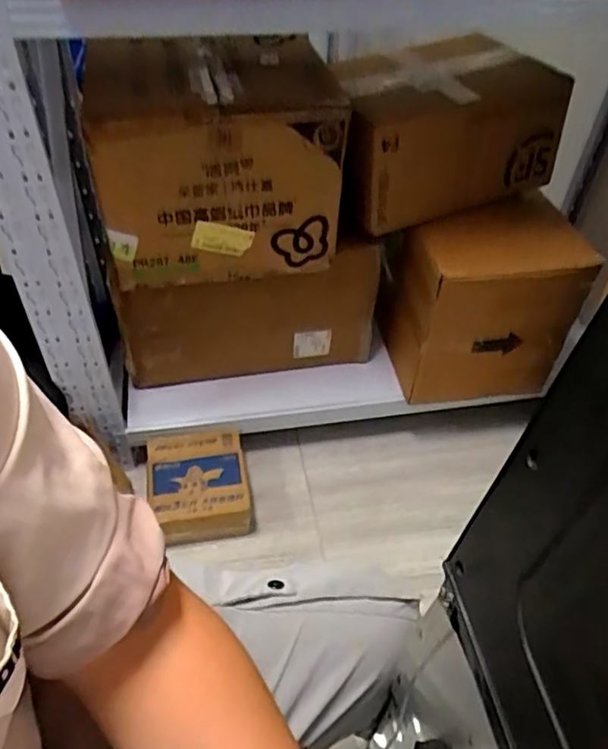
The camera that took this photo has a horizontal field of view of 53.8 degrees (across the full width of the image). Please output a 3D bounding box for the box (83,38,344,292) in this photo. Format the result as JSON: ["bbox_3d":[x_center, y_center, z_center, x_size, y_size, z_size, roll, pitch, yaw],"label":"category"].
[{"bbox_3d":[-0.159,-0.394,1.086,0.394,0.295,0.346,-7,48,-9],"label":"box"}]

